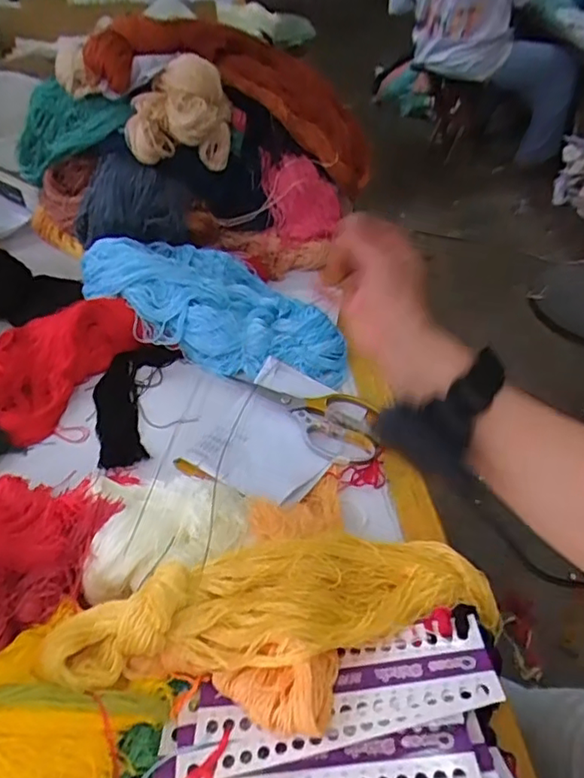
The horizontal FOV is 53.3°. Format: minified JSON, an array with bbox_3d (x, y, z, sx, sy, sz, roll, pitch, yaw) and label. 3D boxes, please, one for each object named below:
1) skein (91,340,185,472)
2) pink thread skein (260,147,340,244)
[{"bbox_3d":[-0.209,0.014,0.727,0.091,0.030,0.183,4,47,2],"label":"skein"},{"bbox_3d":[0.015,-0.306,0.948,0.130,0.113,0.089,3,47,1],"label":"pink thread skein"}]

